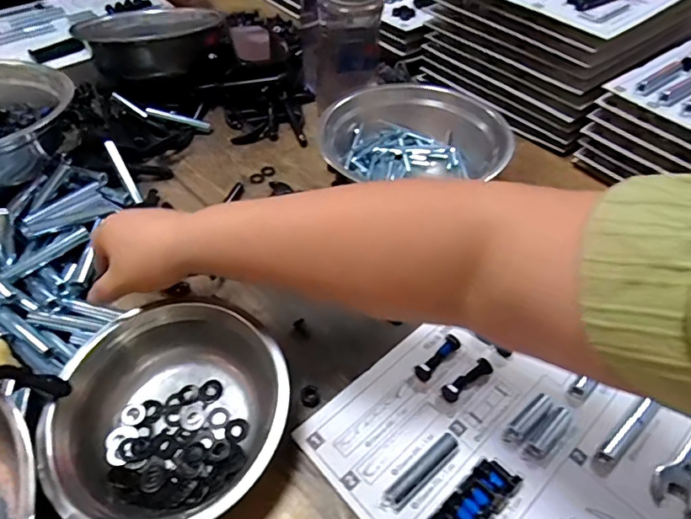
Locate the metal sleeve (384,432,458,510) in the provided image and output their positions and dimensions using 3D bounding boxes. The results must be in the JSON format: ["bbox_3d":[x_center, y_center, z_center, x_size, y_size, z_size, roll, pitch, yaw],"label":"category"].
[{"bbox_3d":[0.063,0.169,0.392,0.077,0.017,0.015,-32,58,-27],"label":"metal sleeve"}]

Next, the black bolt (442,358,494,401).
[{"bbox_3d":[0.112,0.108,0.443,0.055,0.020,0.015,-28,56,-24],"label":"black bolt"}]

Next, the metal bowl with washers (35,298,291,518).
[{"bbox_3d":[-0.144,0.120,0.394,0.152,0.073,0.183,38,57,26],"label":"metal bowl with washers"}]

